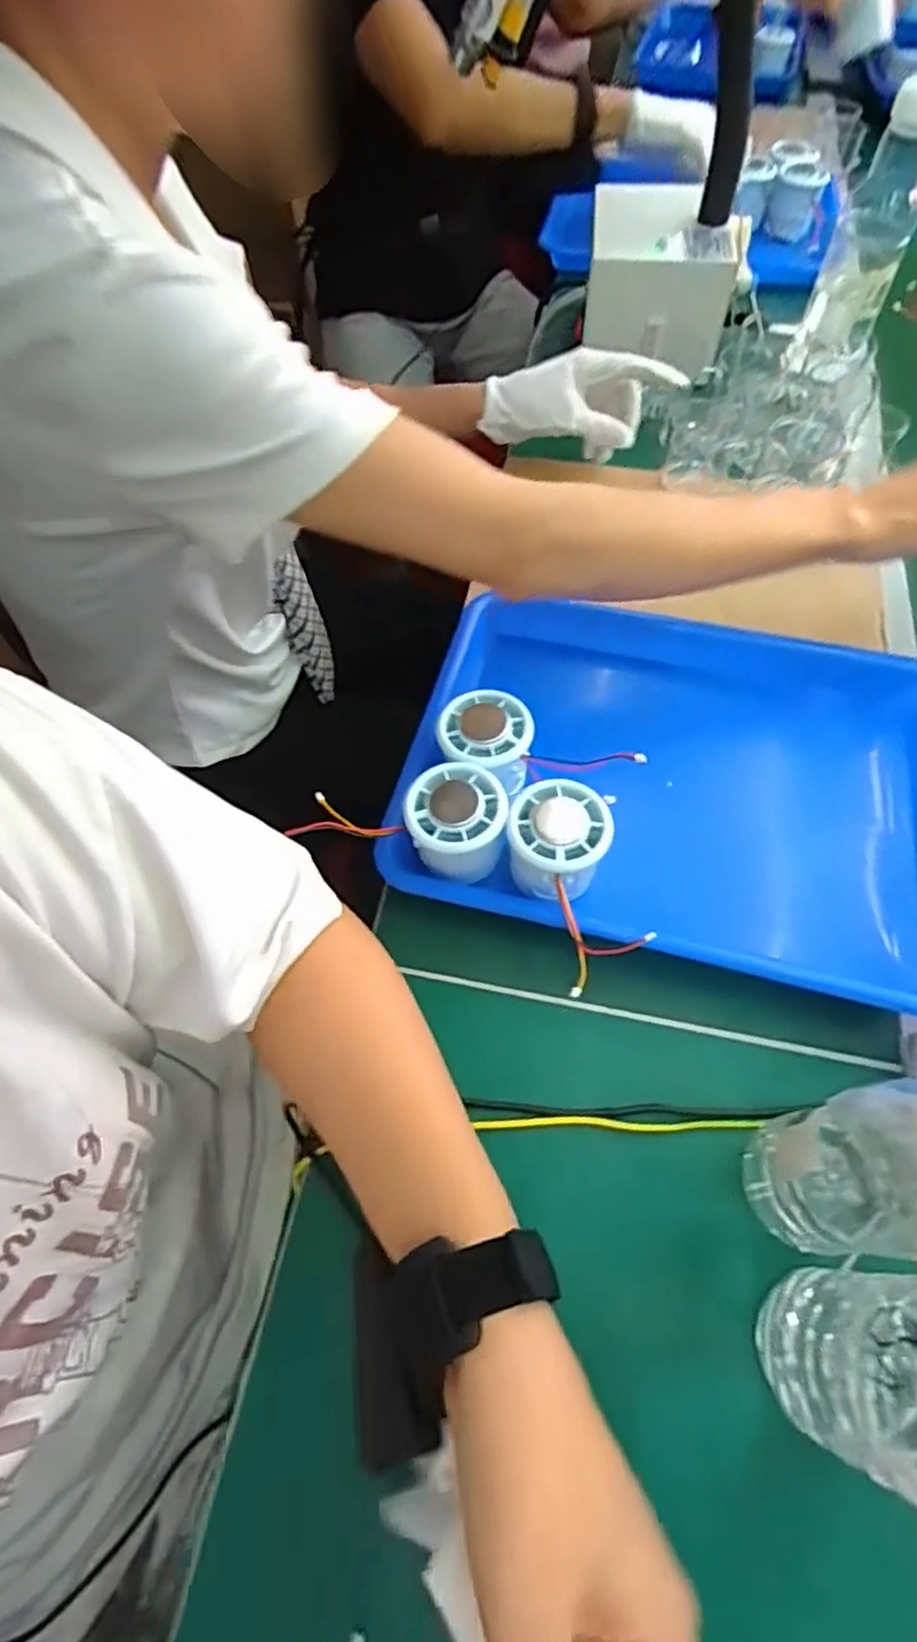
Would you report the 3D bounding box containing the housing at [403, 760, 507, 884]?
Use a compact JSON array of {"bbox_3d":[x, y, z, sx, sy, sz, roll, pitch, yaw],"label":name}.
[{"bbox_3d":[0.000,0.001,0.404,0.057,0.045,0.060,0,61,0],"label":"housing"}]

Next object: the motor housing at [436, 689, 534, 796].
[{"bbox_3d":[0.017,-0.049,0.432,0.054,0.036,0.052,0,61,0],"label":"motor housing"}]

